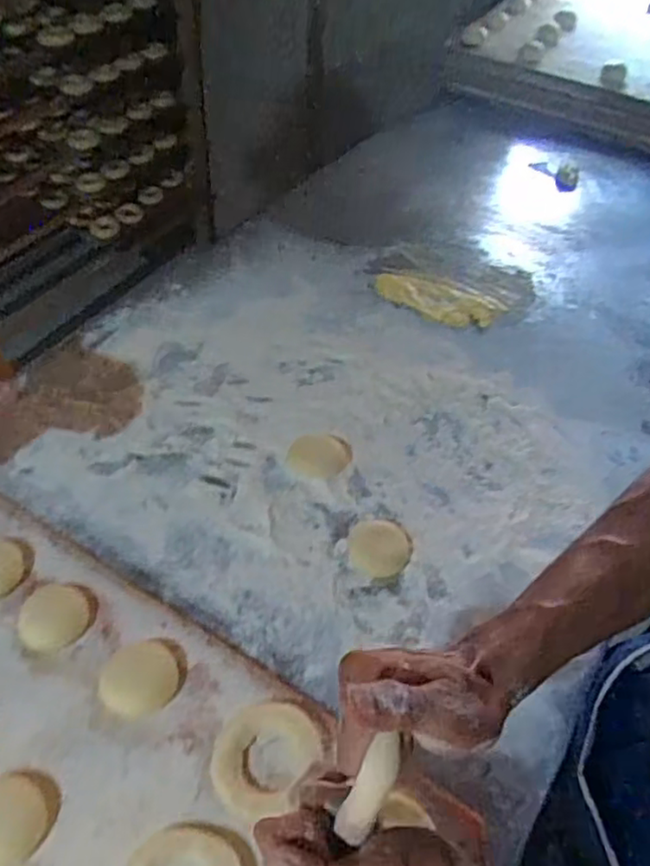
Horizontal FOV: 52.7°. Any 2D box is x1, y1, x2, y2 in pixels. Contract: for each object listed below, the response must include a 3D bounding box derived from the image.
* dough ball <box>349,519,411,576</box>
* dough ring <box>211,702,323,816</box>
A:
[{"bbox_3d":[0.048,0.099,0.578,0.051,0.014,0.054,2,48,-2],"label":"dough ball"},{"bbox_3d":[-0.042,0.220,0.451,0.064,0.014,0.075,28,52,21],"label":"dough ring"}]

